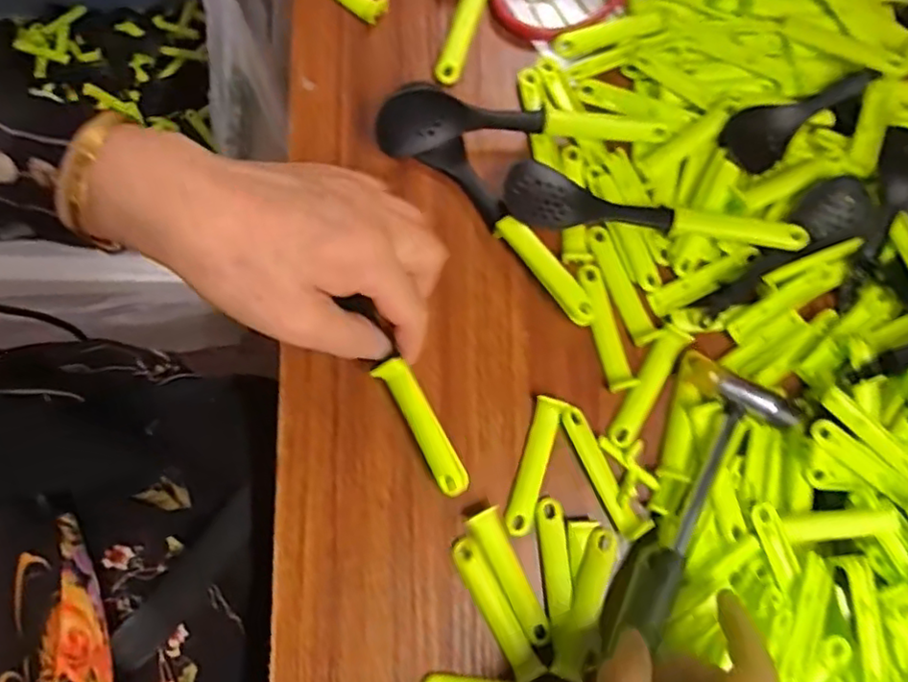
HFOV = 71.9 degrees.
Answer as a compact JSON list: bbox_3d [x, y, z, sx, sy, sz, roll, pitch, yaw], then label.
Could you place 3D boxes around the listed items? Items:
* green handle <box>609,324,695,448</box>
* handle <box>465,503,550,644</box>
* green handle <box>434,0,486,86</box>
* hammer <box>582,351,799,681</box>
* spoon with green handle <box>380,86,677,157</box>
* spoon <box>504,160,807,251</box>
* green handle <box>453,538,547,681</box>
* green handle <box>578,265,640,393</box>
[{"bbox_3d":[0.112,0.026,0.359,0.016,0.007,0.075,30,80,5],"label":"green handle"},{"bbox_3d":[0.029,0.126,0.334,0.018,0.007,0.074,-23,80,-5],"label":"handle"},{"bbox_3d":[0.005,-0.198,0.401,0.015,0.012,0.075,17,79,3],"label":"green handle"},{"bbox_3d":[0.115,0.108,0.338,0.055,0.026,0.203,29,80,5],"label":"hammer"},{"bbox_3d":[0.041,-0.132,0.368,0.170,0.039,0.029,-6,79,-2],"label":"spoon with green handle"},{"bbox_3d":[0.117,-0.080,0.373,0.173,0.013,0.039,4,79,0],"label":"spoon"},{"bbox_3d":[0.022,0.141,0.328,0.015,0.006,0.075,-28,81,-6],"label":"green handle"},{"bbox_3d":[0.088,-0.008,0.364,0.016,0.007,0.075,-15,79,-4],"label":"green handle"}]

